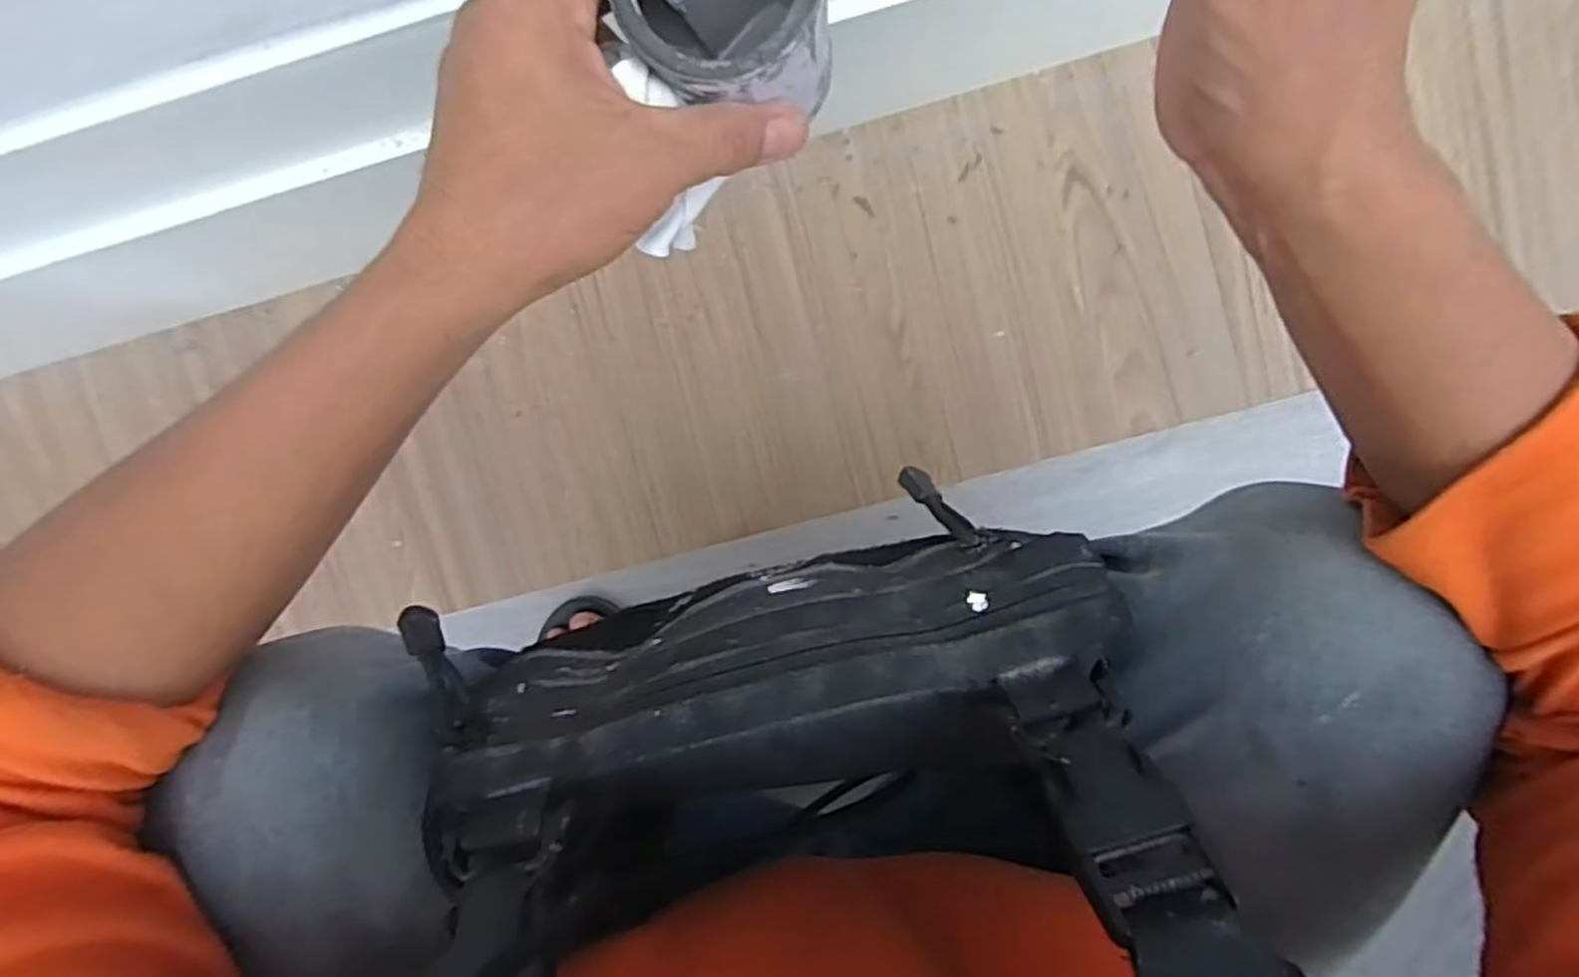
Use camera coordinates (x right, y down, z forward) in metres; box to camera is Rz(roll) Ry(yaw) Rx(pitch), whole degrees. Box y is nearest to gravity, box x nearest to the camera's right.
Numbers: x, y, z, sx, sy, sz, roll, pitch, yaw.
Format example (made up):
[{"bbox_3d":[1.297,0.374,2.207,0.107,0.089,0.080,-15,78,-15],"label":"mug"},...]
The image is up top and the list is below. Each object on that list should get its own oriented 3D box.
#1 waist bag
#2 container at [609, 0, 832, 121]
[{"bbox_3d":[-0.010,0.058,0.252,0.226,0.079,0.072,-12,96,1],"label":"waist bag"},{"bbox_3d":[-0.018,-0.157,0.259,0.060,0.057,0.065,0,97,2],"label":"container"}]

